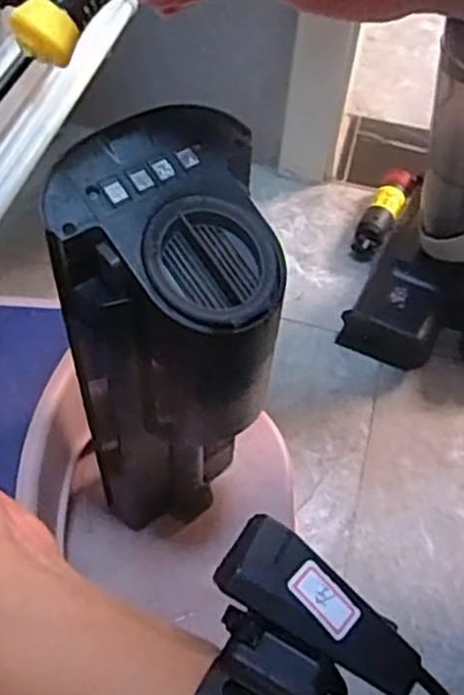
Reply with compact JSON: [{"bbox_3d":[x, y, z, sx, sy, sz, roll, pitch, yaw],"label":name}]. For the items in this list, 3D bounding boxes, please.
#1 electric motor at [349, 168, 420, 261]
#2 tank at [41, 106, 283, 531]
[{"bbox_3d":[0.193,-0.169,0.914,0.046,0.046,0.140,23,55,13],"label":"electric motor"},{"bbox_3d":[-0.039,0.029,0.441,0.103,0.321,0.114,-5,54,-8],"label":"tank"}]

